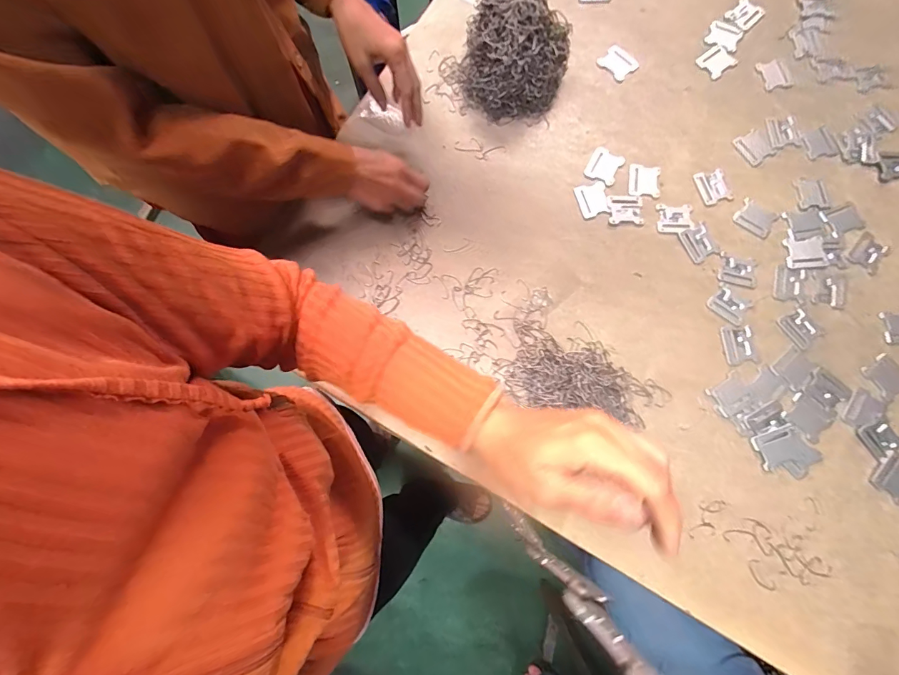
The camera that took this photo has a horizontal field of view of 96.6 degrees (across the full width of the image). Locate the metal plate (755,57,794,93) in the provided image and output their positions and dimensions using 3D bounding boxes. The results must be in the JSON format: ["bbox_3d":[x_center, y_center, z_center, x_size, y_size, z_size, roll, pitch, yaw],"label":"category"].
[{"bbox_3d":[0.495,-0.400,0.611,0.044,0.004,0.053,-14,77,-3],"label":"metal plate"}]

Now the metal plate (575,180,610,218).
[{"bbox_3d":[0.207,-0.199,0.577,0.043,0.004,0.048,-13,77,-3],"label":"metal plate"}]

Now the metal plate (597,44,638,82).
[{"bbox_3d":[0.262,-0.426,0.621,0.052,0.005,0.048,44,80,9],"label":"metal plate"}]

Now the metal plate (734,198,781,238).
[{"bbox_3d":[0.432,-0.167,0.566,0.052,0.004,0.042,36,79,8],"label":"metal plate"}]

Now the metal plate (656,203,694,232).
[{"bbox_3d":[0.318,-0.169,0.565,0.048,0.004,0.042,3,77,1],"label":"metal plate"}]

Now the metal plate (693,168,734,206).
[{"bbox_3d":[0.378,-0.216,0.573,0.042,0.004,0.051,-12,77,-3],"label":"metal plate"}]

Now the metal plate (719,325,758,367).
[{"bbox_3d":[0.380,0.010,0.525,0.040,0.004,0.053,-3,77,-1],"label":"metal plate"}]

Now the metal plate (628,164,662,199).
[{"bbox_3d":[0.281,-0.226,0.576,0.046,0.004,0.050,7,77,2],"label":"metal plate"}]

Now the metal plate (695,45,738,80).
[{"bbox_3d":[0.413,-0.426,0.618,0.055,0.004,0.045,-40,80,-9],"label":"metal plate"}]

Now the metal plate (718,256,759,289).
[{"bbox_3d":[0.394,-0.090,0.546,0.052,0.004,0.038,14,77,3],"label":"metal plate"}]

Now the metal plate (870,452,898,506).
[{"bbox_3d":[0.540,0.169,0.483,0.047,0.005,0.052,41,80,9],"label":"metal plate"}]

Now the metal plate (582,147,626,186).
[{"bbox_3d":[0.227,-0.252,0.587,0.045,0.004,0.054,27,78,6],"label":"metal plate"}]

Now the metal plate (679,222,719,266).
[{"bbox_3d":[0.348,-0.132,0.558,0.042,0.004,0.050,-23,78,-5],"label":"metal plate"}]

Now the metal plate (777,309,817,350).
[{"bbox_3d":[0.462,-0.010,0.528,0.038,0.004,0.047,-26,78,-6],"label":"metal plate"}]

